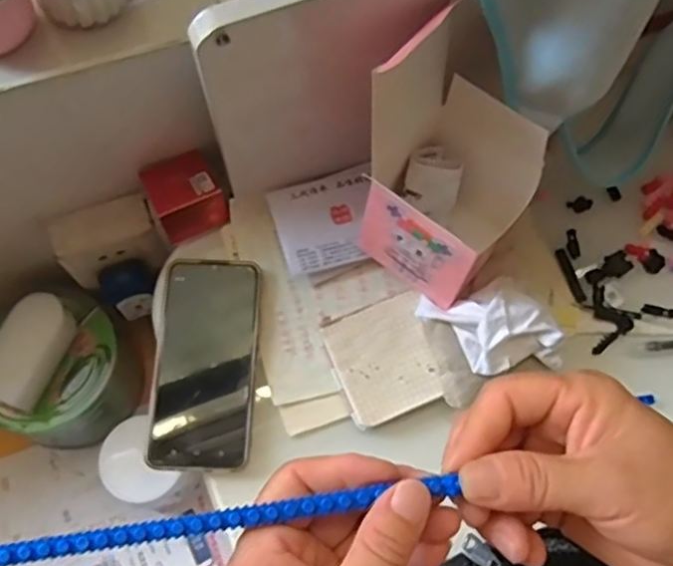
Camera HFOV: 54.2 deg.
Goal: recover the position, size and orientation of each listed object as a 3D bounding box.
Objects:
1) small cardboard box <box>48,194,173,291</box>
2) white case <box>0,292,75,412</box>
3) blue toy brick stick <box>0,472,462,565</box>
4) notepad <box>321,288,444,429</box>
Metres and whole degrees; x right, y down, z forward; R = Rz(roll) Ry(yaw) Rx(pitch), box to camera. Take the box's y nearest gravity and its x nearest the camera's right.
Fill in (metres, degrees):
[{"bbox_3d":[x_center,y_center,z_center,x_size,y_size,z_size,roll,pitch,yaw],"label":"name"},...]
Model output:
[{"bbox_3d":[-0.201,-0.036,0.591,0.089,0.065,0.048,-19,71,-9],"label":"small cardboard box"},{"bbox_3d":[-0.268,0.056,0.567,0.051,0.036,0.097,19,70,5],"label":"white case"},{"bbox_3d":[-0.072,0.092,0.242,0.235,0.007,0.009,-8,70,-4],"label":"blue toy brick stick"},{"bbox_3d":[0.039,0.058,0.515,0.081,0.012,0.089,-20,72,-9],"label":"notepad"}]

